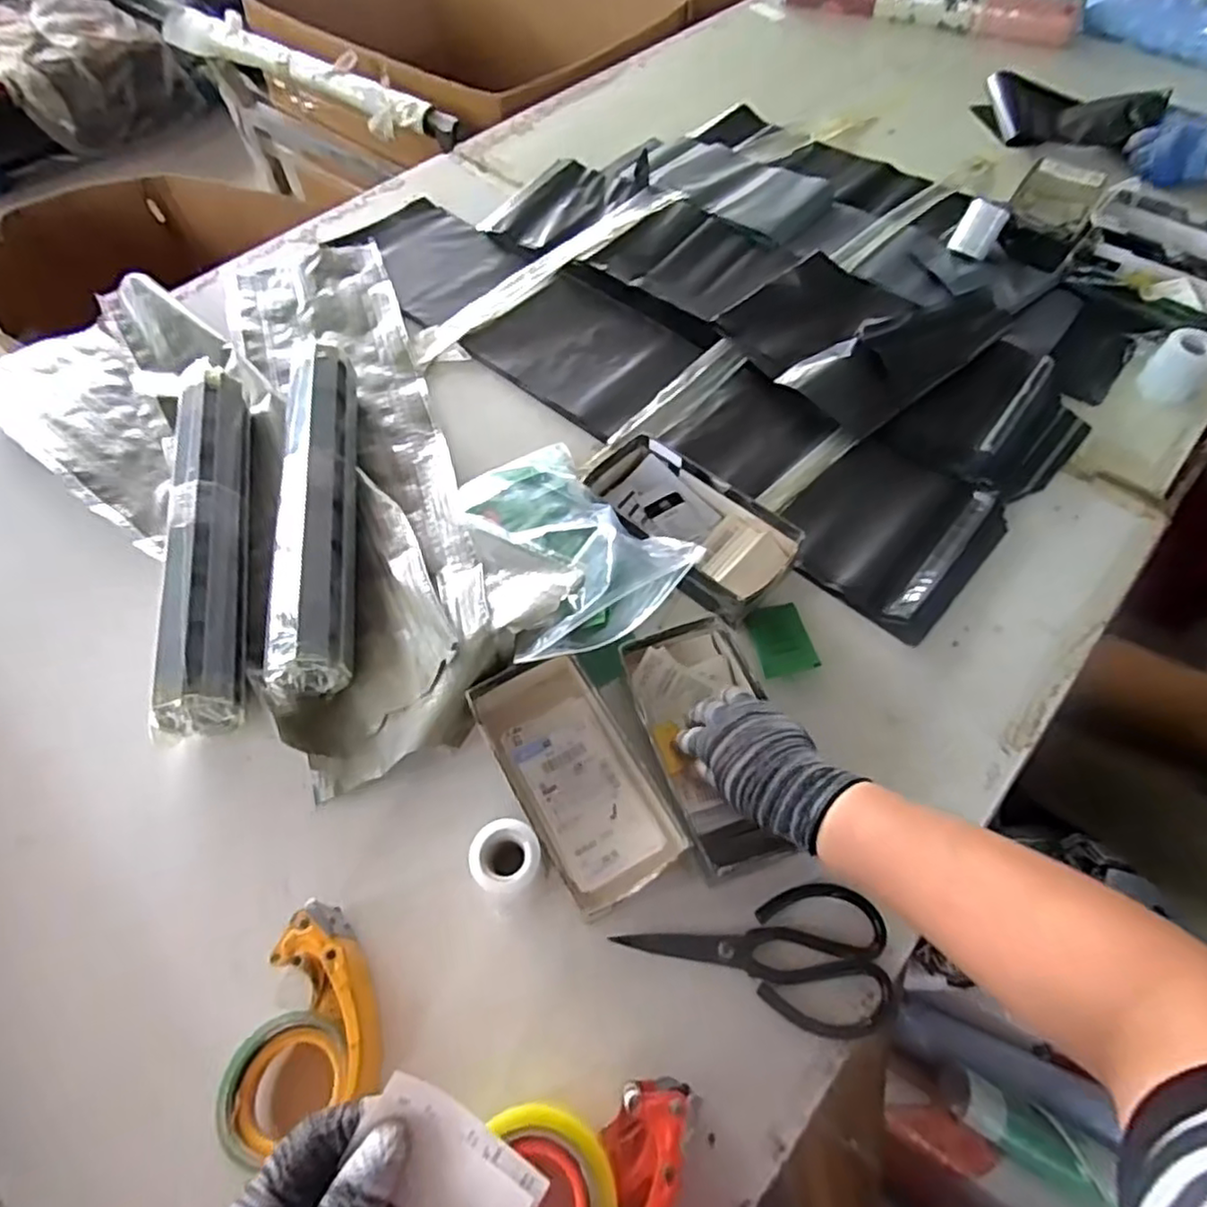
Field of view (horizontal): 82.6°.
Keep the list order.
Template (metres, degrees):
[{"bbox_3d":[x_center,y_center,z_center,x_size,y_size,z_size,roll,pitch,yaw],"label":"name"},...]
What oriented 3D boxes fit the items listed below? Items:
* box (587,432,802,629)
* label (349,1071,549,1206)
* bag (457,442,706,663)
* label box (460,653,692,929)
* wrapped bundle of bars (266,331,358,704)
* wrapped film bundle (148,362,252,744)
[{"bbox_3d":[0.086,-0.084,0.735,0.245,0.048,0.130,41,67,21],"label":"box"},{"bbox_3d":[-0.075,0.267,0.322,0.088,0.010,0.046,28,63,15],"label":"label"},{"bbox_3d":[-0.057,-0.063,0.698,0.191,0.090,0.262,-31,65,-17],"label":"bag"},{"bbox_3d":[-0.024,0.149,0.598,0.115,0.041,0.223,-27,63,-16],"label":"label box"},{"bbox_3d":[-0.310,-0.120,0.745,0.076,0.076,0.493,-9,60,-6],"label":"wrapped bundle of bars"},{"bbox_3d":[-0.414,-0.081,0.719,0.084,0.072,0.460,-10,60,-6],"label":"wrapped film bundle"}]

